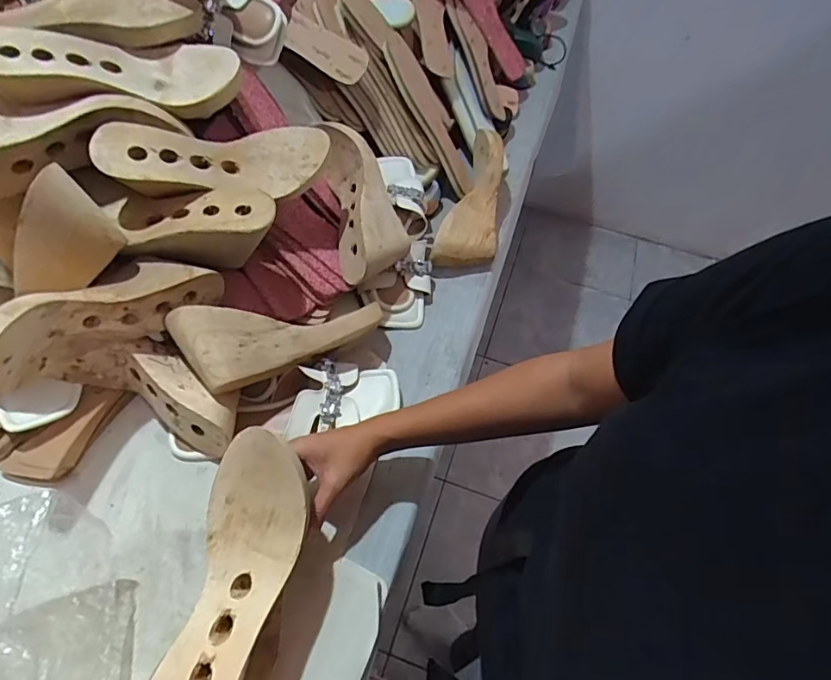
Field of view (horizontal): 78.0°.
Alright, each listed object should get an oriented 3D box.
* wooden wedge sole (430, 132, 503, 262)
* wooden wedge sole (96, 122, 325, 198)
[{"bbox_3d":[0.090,-0.204,0.747,0.078,0.091,0.235,14,56,5],"label":"wooden wedge sole"},{"bbox_3d":[-0.209,-0.190,0.546,0.225,0.062,0.071,-10,56,-26],"label":"wooden wedge sole"}]

